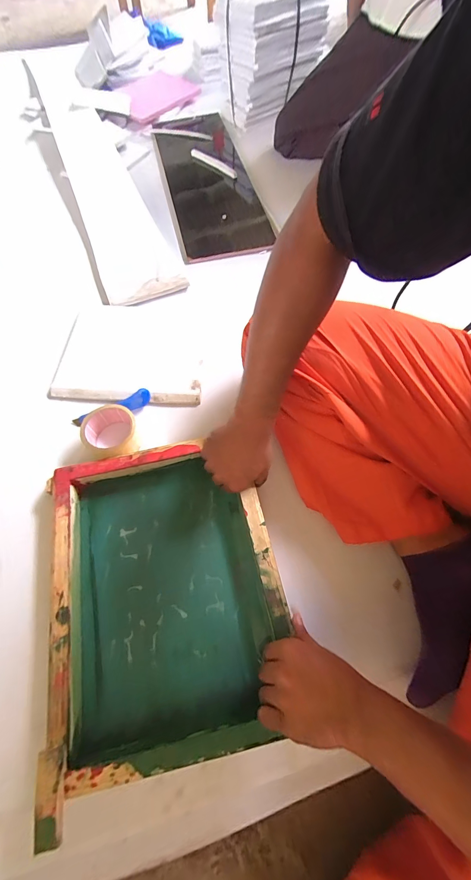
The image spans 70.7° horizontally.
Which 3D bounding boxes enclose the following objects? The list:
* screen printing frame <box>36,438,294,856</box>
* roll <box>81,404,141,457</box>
[{"bbox_3d":[-0.098,0.195,0.468,0.297,0.055,0.390,-12,64,-9],"label":"screen printing frame"},{"bbox_3d":[-0.215,-0.010,0.578,0.099,0.044,0.091,0,64,1],"label":"roll"}]

